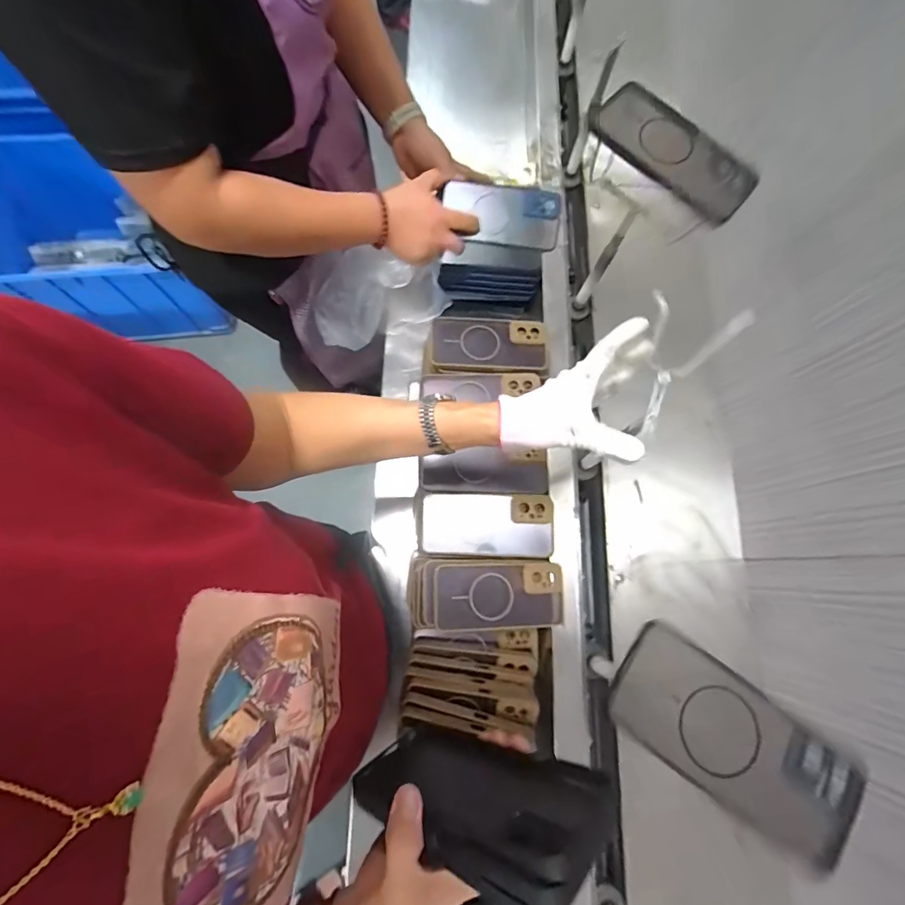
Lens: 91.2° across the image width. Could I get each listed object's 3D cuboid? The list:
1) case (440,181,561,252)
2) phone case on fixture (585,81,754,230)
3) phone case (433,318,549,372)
[{"bbox_3d":[0.067,-0.328,0.614,0.159,0.013,0.074,6,116,4],"label":"case"},{"bbox_3d":[0.214,-0.292,0.432,0.165,0.017,0.062,33,97,1],"label":"phone case on fixture"},{"bbox_3d":[0.053,-0.152,0.623,0.160,0.013,0.076,3,72,0],"label":"phone case"}]

